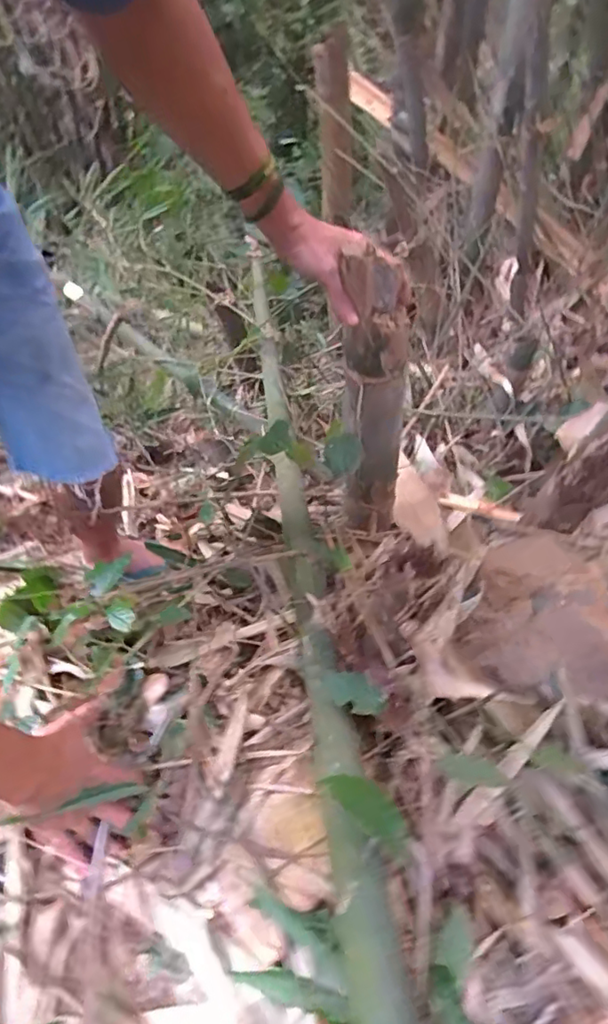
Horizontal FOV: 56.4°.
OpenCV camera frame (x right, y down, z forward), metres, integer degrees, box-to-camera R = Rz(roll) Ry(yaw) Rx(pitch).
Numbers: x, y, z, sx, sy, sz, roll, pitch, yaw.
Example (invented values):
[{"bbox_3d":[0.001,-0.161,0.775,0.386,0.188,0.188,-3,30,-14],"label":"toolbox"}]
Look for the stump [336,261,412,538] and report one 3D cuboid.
[{"bbox_3d":[0.091,-0.124,0.743,0.075,0.429,0.063,-11,52,-3],"label":"stump"}]

